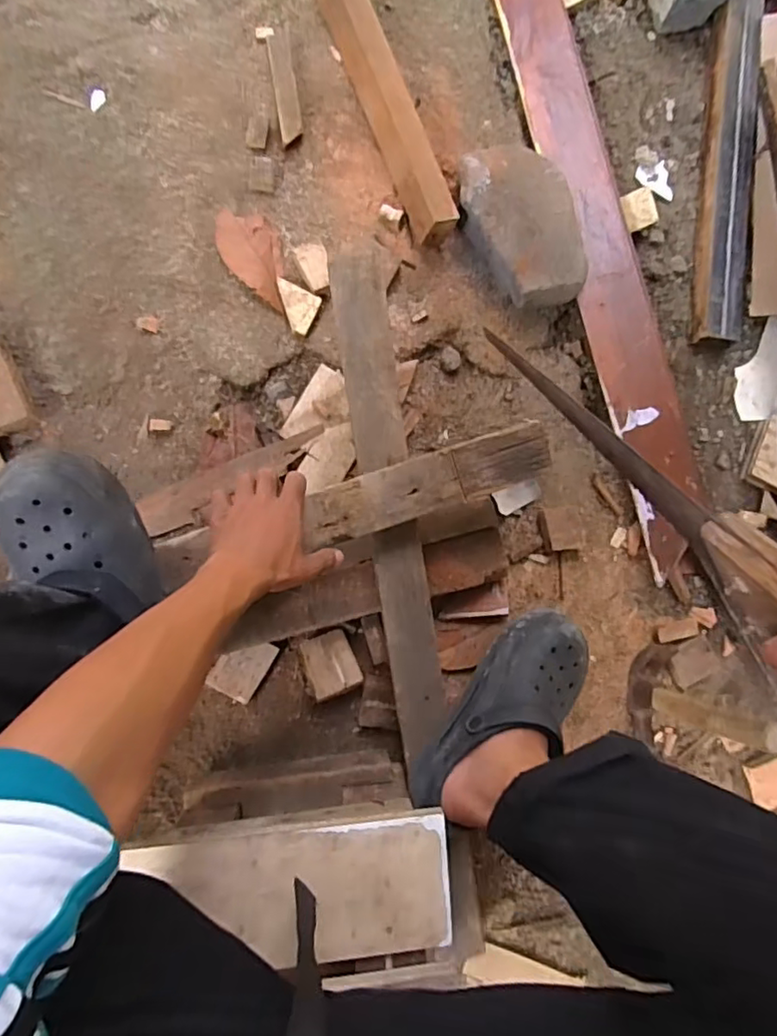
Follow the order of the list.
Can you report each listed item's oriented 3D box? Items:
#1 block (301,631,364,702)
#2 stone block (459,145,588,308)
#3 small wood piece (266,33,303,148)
[{"bbox_3d":[-0.069,0.175,0.700,0.058,0.012,0.071,-19,68,-15],"label":"block"},{"bbox_3d":[0.175,-0.375,0.772,0.126,0.076,0.210,-25,88,-10],"label":"stone block"},{"bbox_3d":[-0.134,-0.562,0.761,0.030,0.022,0.146,-8,86,-9],"label":"small wood piece"}]

